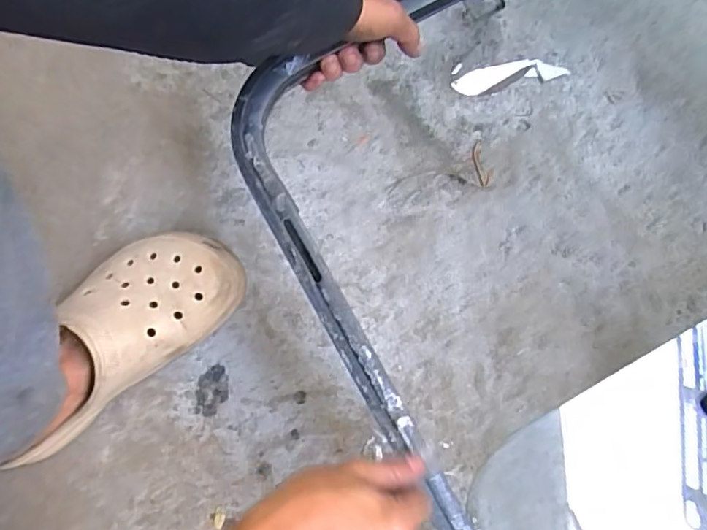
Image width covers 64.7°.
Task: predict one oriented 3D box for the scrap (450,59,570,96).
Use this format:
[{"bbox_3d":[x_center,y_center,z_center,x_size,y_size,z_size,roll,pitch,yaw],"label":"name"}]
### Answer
[{"bbox_3d":[0.150,-0.183,0.539,0.109,0.004,0.028,-9,79,-1],"label":"scrap"}]

